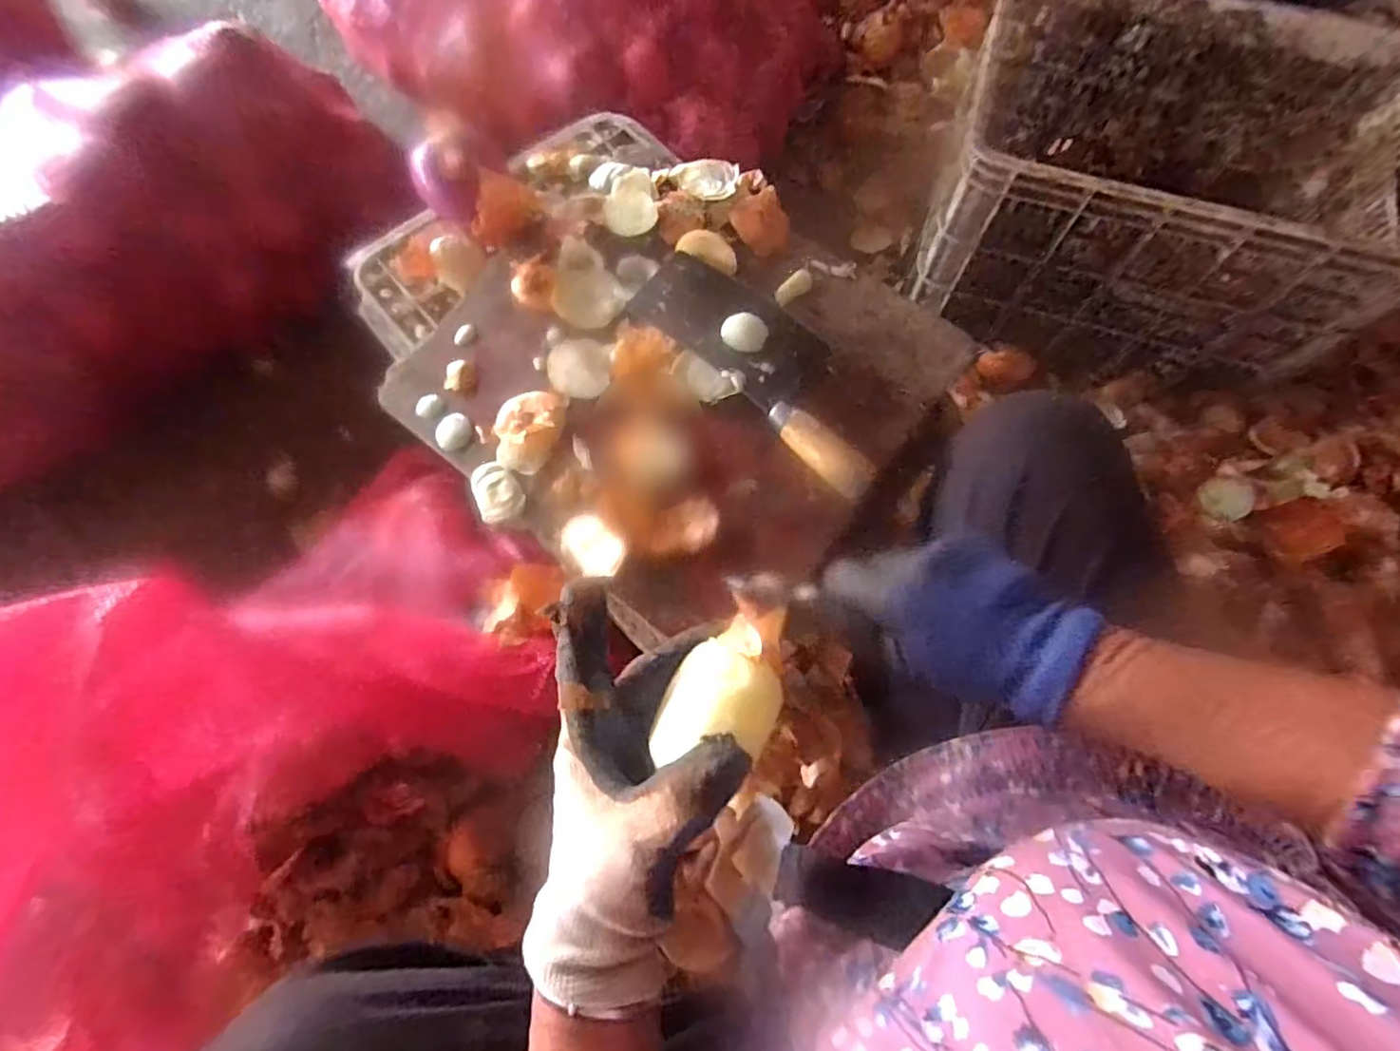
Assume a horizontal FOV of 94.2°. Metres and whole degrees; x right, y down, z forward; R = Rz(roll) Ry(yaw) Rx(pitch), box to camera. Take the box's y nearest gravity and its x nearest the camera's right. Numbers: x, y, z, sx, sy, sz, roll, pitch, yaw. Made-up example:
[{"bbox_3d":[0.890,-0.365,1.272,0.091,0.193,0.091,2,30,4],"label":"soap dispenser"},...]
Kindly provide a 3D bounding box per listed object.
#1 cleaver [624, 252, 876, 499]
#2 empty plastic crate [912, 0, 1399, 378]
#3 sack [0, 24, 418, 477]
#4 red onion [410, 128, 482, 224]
[{"bbox_3d":[0.052,-0.130,0.508,0.241,0.018,0.081,43,74,15],"label":"cleaver"},{"bbox_3d":[0.464,-0.352,0.684,0.395,0.263,0.292,24,70,9],"label":"empty plastic crate"},{"bbox_3d":[-0.650,-0.307,0.709,0.214,0.215,0.633,40,73,14],"label":"sack"},{"bbox_3d":[-0.210,-0.292,0.546,0.055,0.050,0.063,-27,71,-11],"label":"red onion"}]

